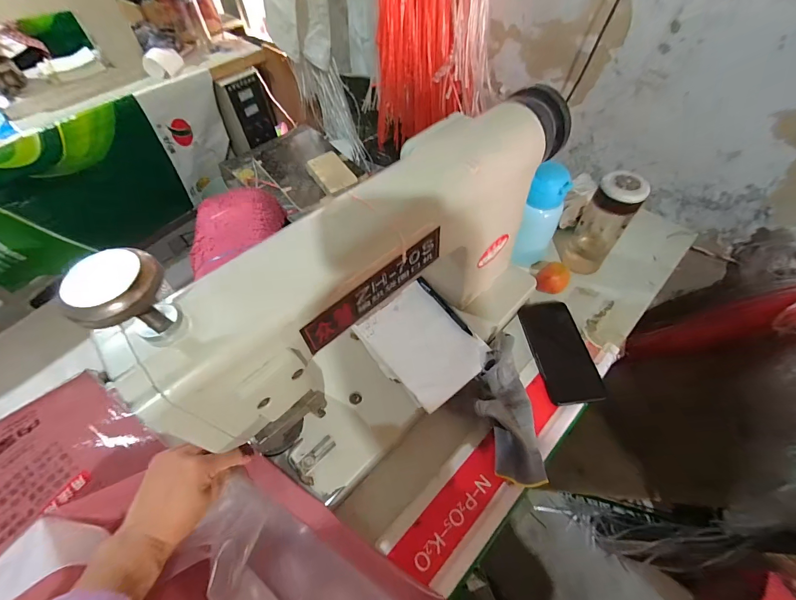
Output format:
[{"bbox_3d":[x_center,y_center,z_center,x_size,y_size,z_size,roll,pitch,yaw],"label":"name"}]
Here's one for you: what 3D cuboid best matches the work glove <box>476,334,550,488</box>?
[{"bbox_3d":[0.148,0.144,0.447,0.080,0.076,0.176,-5,55,0],"label":"work glove"}]

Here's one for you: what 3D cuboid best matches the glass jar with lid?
[{"bbox_3d":[0.344,-0.126,0.574,0.069,0.181,0.073,31,62,22],"label":"glass jar with lid"}]

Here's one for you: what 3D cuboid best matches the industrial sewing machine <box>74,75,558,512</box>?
[{"bbox_3d":[0.022,-0.018,0.400,0.182,0.250,0.508,35,64,24],"label":"industrial sewing machine"}]

